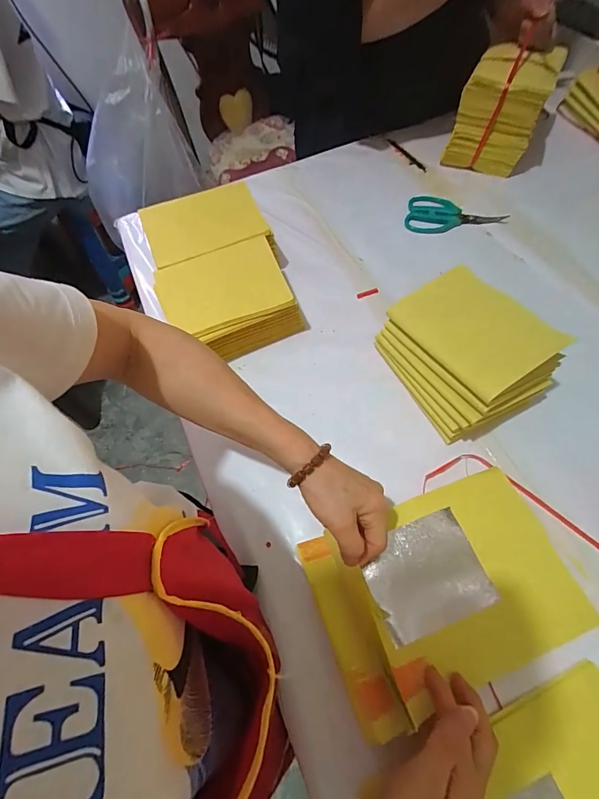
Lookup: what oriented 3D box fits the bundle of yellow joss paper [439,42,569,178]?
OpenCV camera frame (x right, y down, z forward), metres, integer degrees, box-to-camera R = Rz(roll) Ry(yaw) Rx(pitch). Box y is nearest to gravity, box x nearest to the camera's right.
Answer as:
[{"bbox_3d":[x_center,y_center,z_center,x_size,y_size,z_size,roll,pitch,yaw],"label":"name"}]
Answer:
[{"bbox_3d":[0.334,-0.482,0.632,0.119,0.136,0.135,22,65,15],"label":"bundle of yellow joss paper"}]

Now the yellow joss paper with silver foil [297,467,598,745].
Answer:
[{"bbox_3d":[0.132,0.167,0.344,0.227,0.040,0.154,-20,62,-7],"label":"yellow joss paper with silver foil"}]

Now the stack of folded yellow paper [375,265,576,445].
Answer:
[{"bbox_3d":[0.182,-0.057,0.429,0.118,0.117,0.164,-28,64,-11],"label":"stack of folded yellow paper"}]

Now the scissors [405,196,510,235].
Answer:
[{"bbox_3d":[0.247,-0.286,0.608,0.149,0.018,0.067,19,65,13],"label":"scissors"}]

